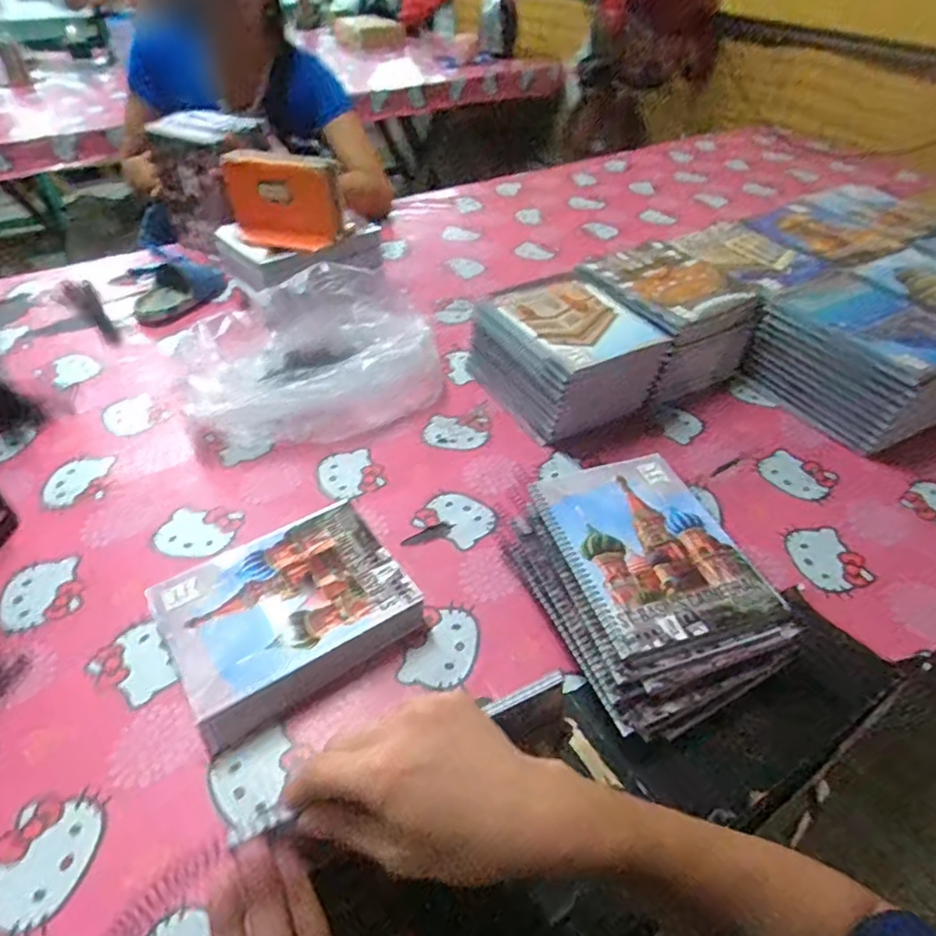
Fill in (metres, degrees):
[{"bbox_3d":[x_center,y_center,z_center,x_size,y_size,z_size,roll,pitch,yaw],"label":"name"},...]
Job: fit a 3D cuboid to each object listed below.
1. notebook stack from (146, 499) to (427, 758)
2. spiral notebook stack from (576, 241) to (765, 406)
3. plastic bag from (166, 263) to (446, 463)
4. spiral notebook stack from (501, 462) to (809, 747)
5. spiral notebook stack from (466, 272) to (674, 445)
[{"bbox_3d":[-0.158,0.127,0.555,0.200,0.044,0.165,-25,49,-25],"label":"notebook stack"},{"bbox_3d":[0.264,-0.199,0.849,0.181,0.122,0.206,-22,48,-23],"label":"spiral notebook stack"},{"bbox_3d":[-0.203,-0.153,0.788,0.299,0.128,0.217,-15,46,-16],"label":"plastic bag"},{"bbox_3d":[0.155,0.104,0.564,0.184,0.073,0.238,-18,47,-19],"label":"spiral notebook stack"},{"bbox_3d":[0.123,-0.142,0.792,0.167,0.119,0.197,-23,48,-23],"label":"spiral notebook stack"}]

